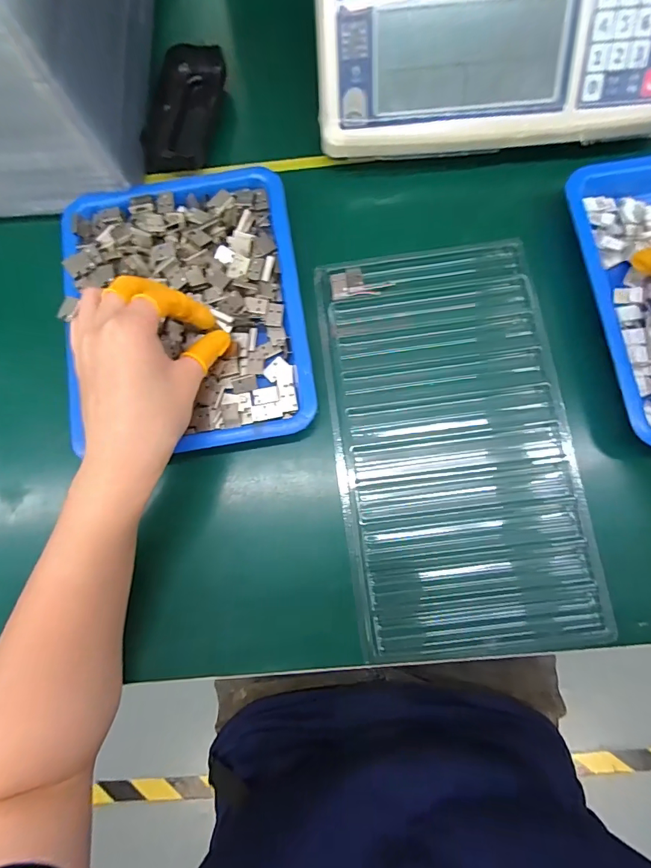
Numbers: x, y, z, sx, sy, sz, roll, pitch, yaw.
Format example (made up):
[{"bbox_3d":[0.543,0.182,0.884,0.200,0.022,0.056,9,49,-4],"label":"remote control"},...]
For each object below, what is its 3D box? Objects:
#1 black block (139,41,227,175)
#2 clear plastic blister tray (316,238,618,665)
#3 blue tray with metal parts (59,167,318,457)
[{"bbox_3d":[-0.118,-0.273,0.353,0.053,0.022,0.114,6,79,4],"label":"black block"},{"bbox_3d":[0.090,0.001,0.297,0.162,0.017,0.286,-8,79,1],"label":"clear plastic blister tray"},{"bbox_3d":[-0.104,-0.094,0.310,0.172,0.022,0.212,-8,82,-1],"label":"blue tray with metal parts"}]

